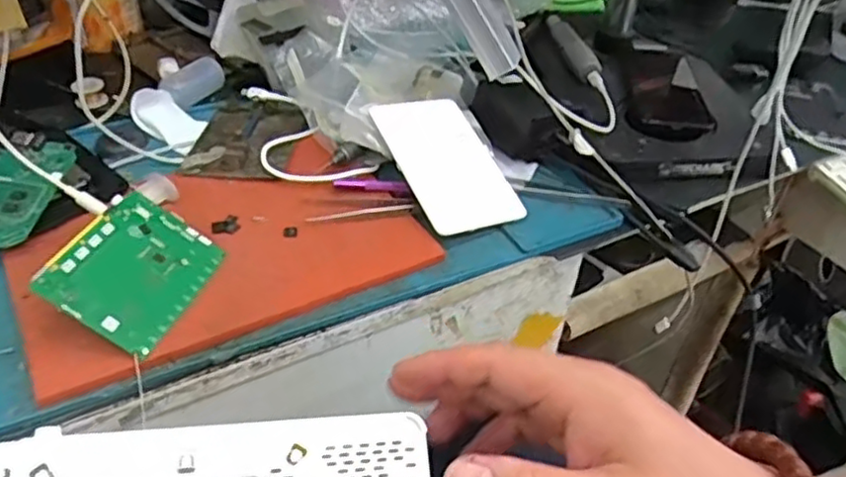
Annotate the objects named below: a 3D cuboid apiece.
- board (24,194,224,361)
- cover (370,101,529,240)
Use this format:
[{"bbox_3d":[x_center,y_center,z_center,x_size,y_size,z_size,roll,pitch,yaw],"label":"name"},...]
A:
[{"bbox_3d":[-0.192,0.019,0.463,0.081,0.006,0.113,35,37,-12],"label":"board"},{"bbox_3d":[0.019,-0.066,0.579,0.091,0.008,0.142,-12,59,-31],"label":"cover"}]

